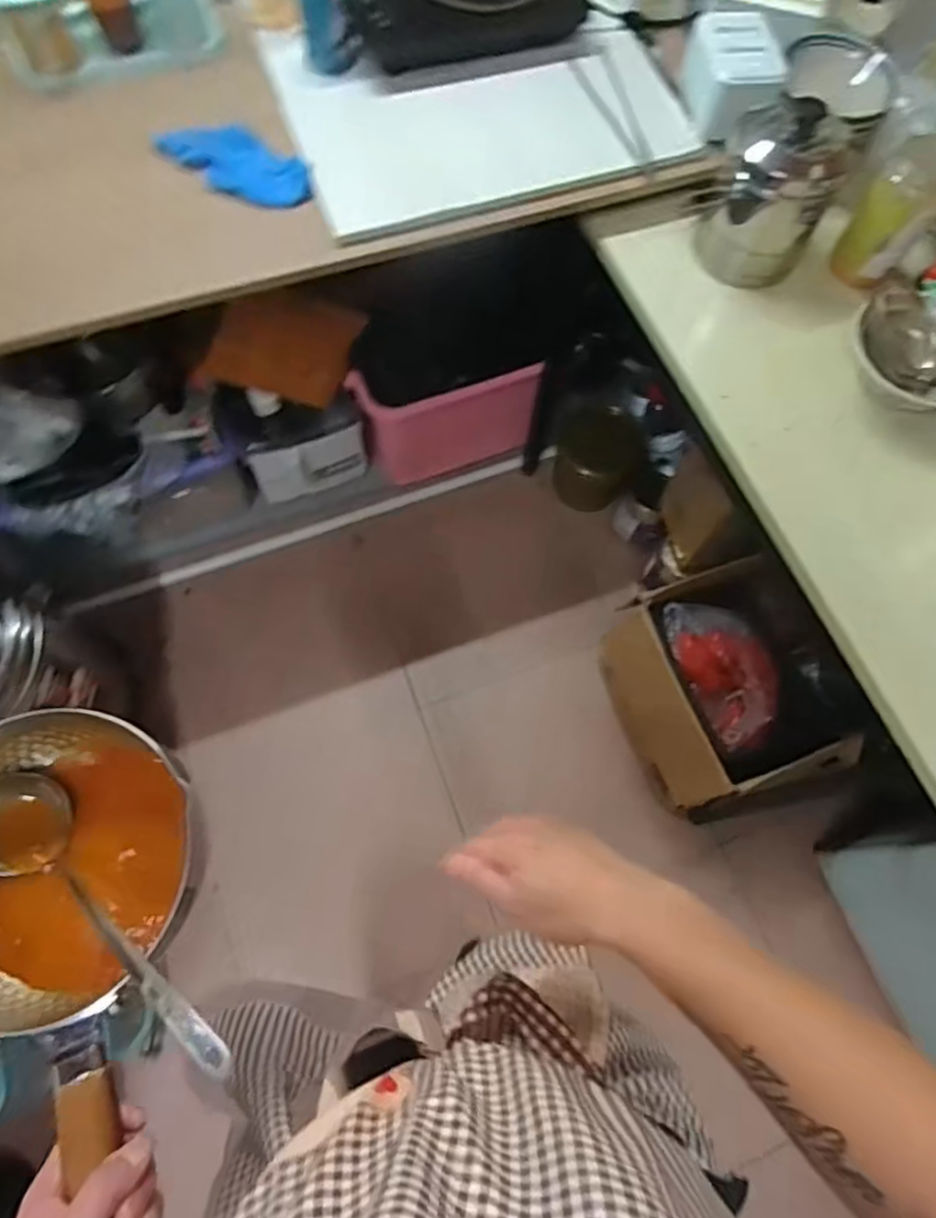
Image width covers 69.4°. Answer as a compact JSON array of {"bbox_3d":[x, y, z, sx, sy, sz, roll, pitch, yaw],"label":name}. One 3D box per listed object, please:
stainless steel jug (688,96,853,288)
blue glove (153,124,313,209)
[{"bbox_3d":[0.409,-0.573,0.922,0.150,0.188,0.128,11,69,1],"label":"stainless steel jug"},{"bbox_3d":[-0.324,-0.608,0.925,0.217,0.042,0.086,18,69,4],"label":"blue glove"}]

